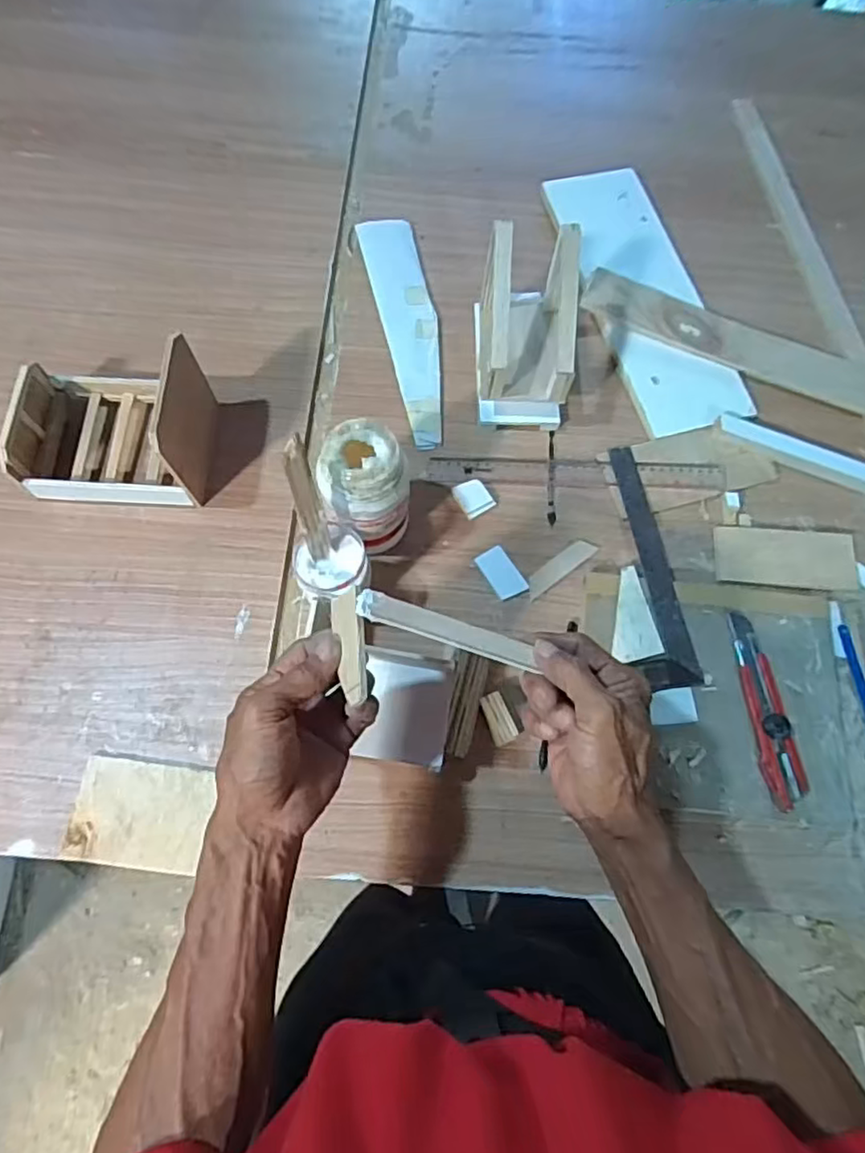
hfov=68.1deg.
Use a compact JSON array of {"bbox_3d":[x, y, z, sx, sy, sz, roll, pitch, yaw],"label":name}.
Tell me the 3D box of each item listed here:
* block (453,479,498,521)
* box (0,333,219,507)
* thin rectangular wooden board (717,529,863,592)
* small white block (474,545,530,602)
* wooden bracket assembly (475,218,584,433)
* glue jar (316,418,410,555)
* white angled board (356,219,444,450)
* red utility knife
[{"bbox_3d":[0.041,-0.080,0.650,0.032,0.009,0.038,-29,75,-11],"label":"block"},{"bbox_3d":[-0.301,-0.148,0.599,0.177,0.117,0.131,0,71,-2],"label":"box"},{"bbox_3d":[0.354,-0.018,0.638,0.137,0.013,0.058,4,71,-1],"label":"thin rectangular wooden board"},{"bbox_3d":[0.068,-0.003,0.627,0.030,0.006,0.054,-30,75,-12],"label":"small white block"},{"bbox_3d":[0.093,-0.248,0.638,0.084,0.146,0.144,0,71,-2],"label":"wooden bracket assembly"},{"bbox_3d":[-0.059,-0.074,0.578,0.075,0.136,0.069,1,71,-2],"label":"glue jar"},{"bbox_3d":[-0.024,-0.280,0.716,0.060,0.007,0.301,-12,72,-6],"label":"white angled board"},{"bbox_3d":[0.300,0.115,0.572,0.033,0.017,0.171,-5,71,-4],"label":"red utility knife"}]

